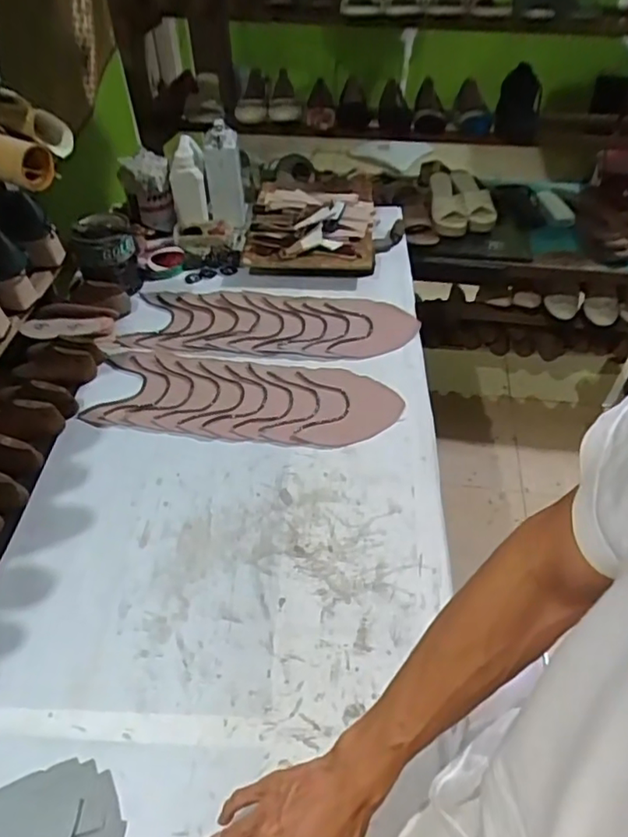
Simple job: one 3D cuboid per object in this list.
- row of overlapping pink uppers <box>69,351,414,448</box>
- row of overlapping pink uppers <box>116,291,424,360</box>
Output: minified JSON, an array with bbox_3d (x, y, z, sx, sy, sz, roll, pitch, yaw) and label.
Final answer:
[{"bbox_3d":[-0.109,-0.033,0.939,0.475,0.009,0.166,5,48,5],"label":"row of overlapping pink uppers"},{"bbox_3d":[-0.078,-0.174,1.066,0.500,0.009,0.179,4,48,4],"label":"row of overlapping pink uppers"}]

